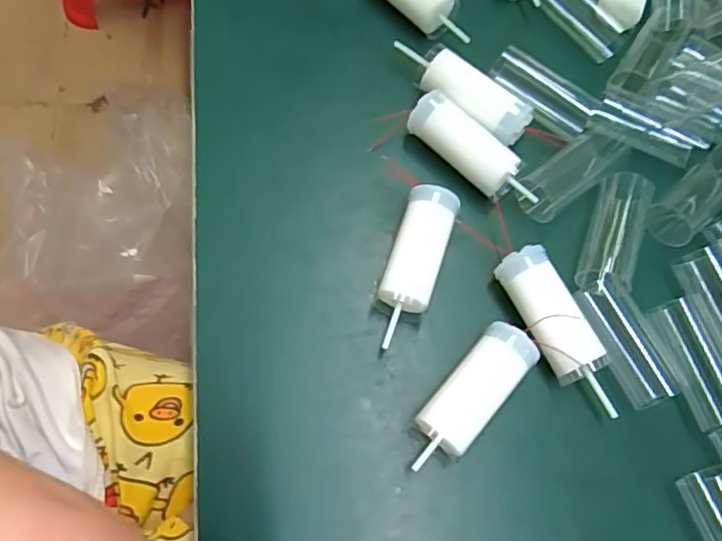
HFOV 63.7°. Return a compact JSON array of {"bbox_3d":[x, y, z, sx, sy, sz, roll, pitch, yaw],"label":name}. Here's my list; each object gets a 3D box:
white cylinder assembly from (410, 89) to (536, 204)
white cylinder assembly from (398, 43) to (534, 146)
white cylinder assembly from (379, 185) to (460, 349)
[{"bbox_3d":[0.048,-0.051,0.245,0.060,0.019,0.020,42,72,12],"label":"white cylinder assembly"},{"bbox_3d":[0.043,-0.081,0.257,0.068,0.014,0.019,41,72,11],"label":"white cylinder assembly"},{"bbox_3d":[0.021,-0.002,0.226,0.019,0.020,0.062,18,69,3],"label":"white cylinder assembly"}]

